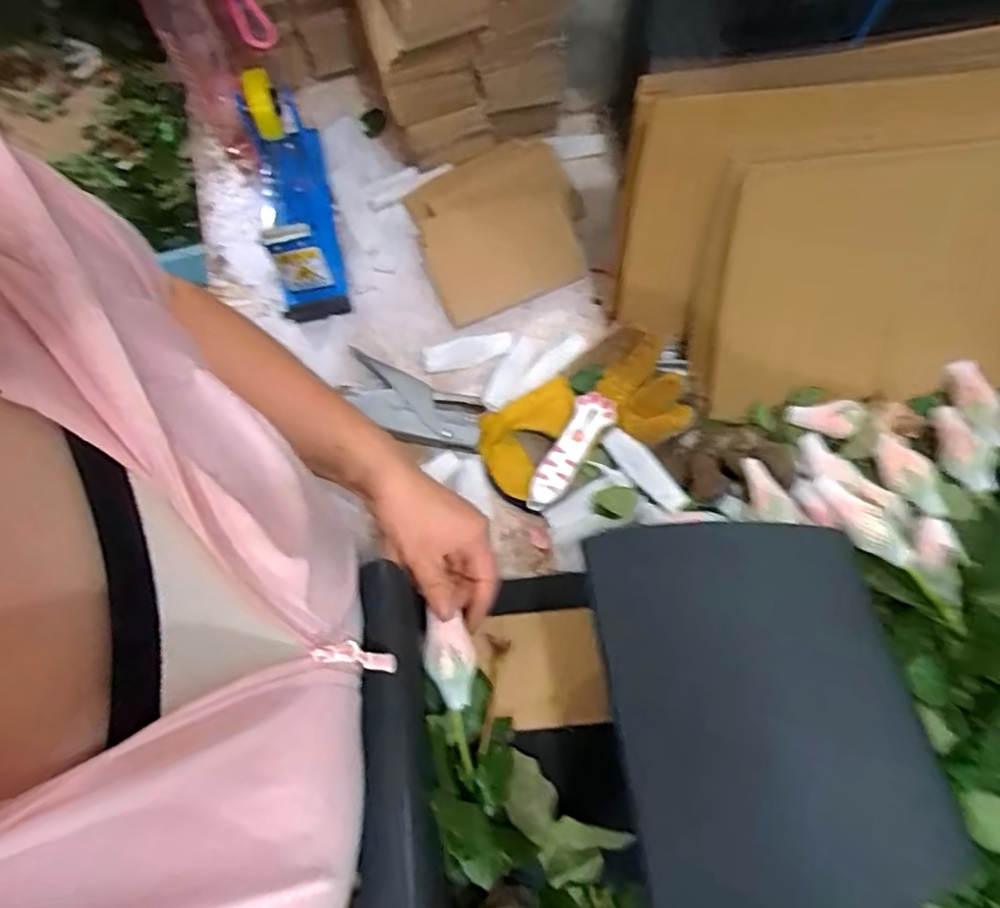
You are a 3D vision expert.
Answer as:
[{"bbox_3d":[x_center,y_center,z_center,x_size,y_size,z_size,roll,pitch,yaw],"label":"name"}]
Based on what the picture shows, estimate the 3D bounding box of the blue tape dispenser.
[{"bbox_3d":[-0.198,-0.243,0.614,0.067,0.136,0.195,-14,72,-2],"label":"blue tape dispenser"}]

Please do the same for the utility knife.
[{"bbox_3d":[0.063,-0.003,0.580,0.035,0.020,0.116,29,76,11],"label":"utility knife"}]

